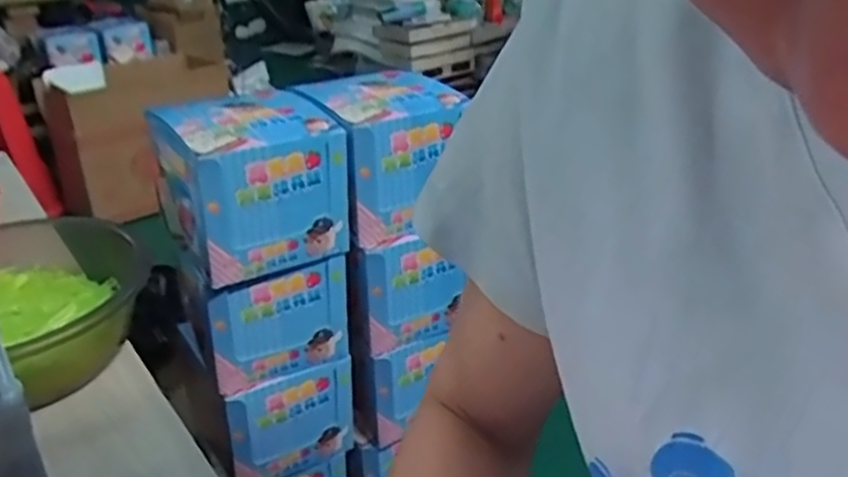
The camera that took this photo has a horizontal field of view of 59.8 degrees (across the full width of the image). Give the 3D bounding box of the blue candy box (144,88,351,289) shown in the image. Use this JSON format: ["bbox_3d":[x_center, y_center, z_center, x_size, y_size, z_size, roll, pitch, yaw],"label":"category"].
[{"bbox_3d":[-0.168,-0.053,0.725,0.144,0.131,0.123,-19,32,-32],"label":"blue candy box"}]

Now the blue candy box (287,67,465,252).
[{"bbox_3d":[-0.037,-0.090,0.796,0.149,0.130,0.122,-18,32,-30],"label":"blue candy box"}]

